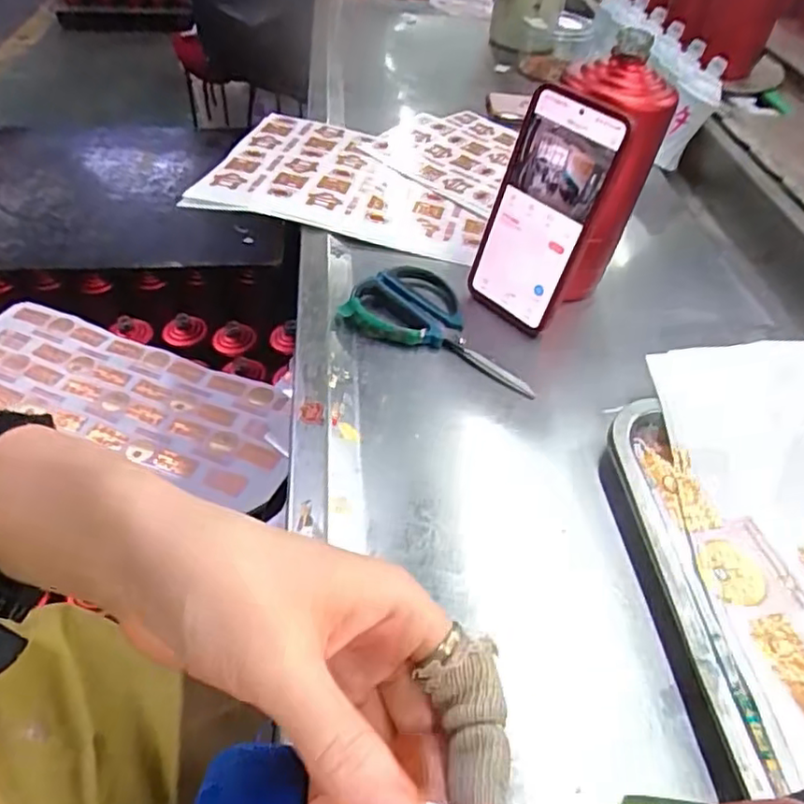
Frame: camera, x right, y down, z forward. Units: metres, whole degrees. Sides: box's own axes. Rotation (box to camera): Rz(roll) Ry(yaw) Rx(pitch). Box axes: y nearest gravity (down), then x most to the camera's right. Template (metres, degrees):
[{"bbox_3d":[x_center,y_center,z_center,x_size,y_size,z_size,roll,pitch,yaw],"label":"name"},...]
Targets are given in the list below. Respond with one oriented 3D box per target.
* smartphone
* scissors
[{"bbox_3d":[0.102,-0.139,0.474,0.082,0.166,0.014,40,39,26],"label":"smartphone"},{"bbox_3d":[0.038,-0.067,0.499,0.157,0.016,0.090,20,48,15],"label":"scissors"}]

